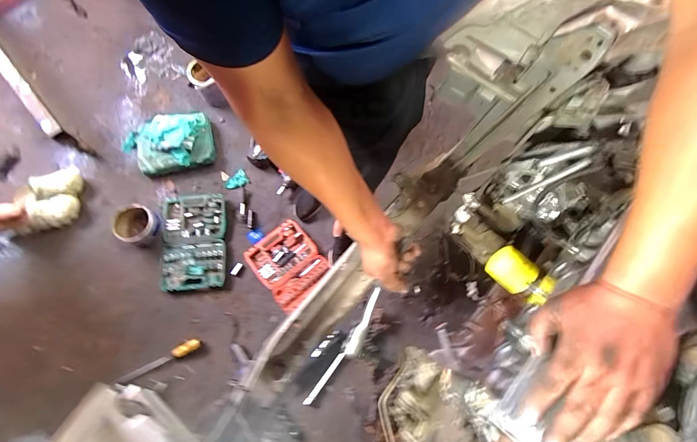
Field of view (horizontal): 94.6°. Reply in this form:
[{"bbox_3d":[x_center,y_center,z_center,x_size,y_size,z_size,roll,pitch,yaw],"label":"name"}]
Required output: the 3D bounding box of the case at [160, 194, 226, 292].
[{"bbox_3d":[-0.655,0.079,1.357,0.260,0.040,0.408,-4,72,-3],"label":"case"}]

